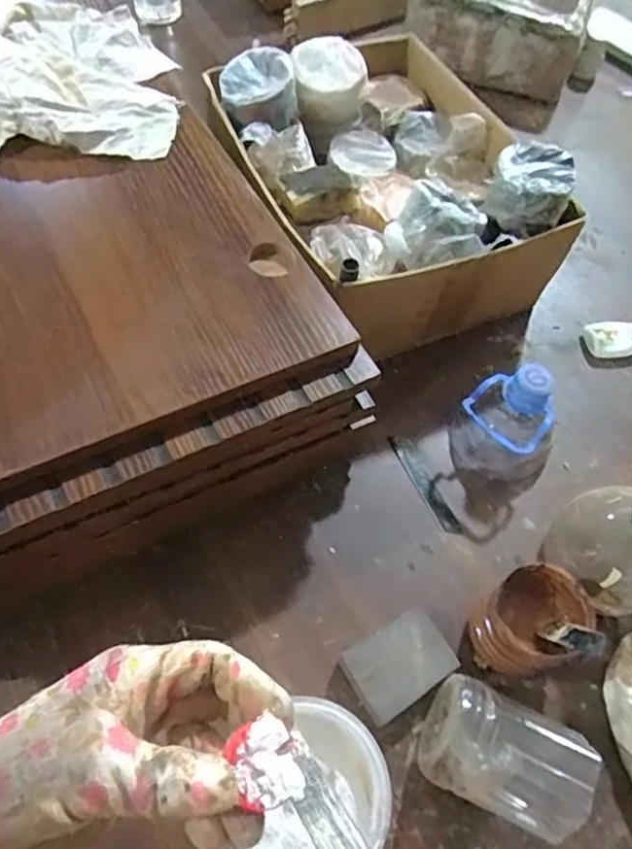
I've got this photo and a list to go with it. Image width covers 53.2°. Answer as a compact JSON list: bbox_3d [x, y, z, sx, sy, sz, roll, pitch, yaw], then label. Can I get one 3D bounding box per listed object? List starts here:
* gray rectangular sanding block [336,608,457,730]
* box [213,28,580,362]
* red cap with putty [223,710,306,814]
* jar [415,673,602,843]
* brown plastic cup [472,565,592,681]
[{"bbox_3d":[0.058,0.172,0.448,0.070,0.030,0.051,-24,63,-18],"label":"gray rectangular sanding block"},{"bbox_3d":[0.062,-0.236,0.621,0.256,0.150,0.327,-15,60,-14],"label":"box"},{"bbox_3d":[-0.020,0.139,0.257,0.025,0.010,0.030,-16,61,-14],"label":"red cap with putty"},{"bbox_3d":[0.119,0.216,0.408,0.098,0.062,0.062,22,59,9],"label":"jar"},{"bbox_3d":[0.148,0.144,0.449,0.069,0.072,0.062,-23,63,-18],"label":"brown plastic cup"}]

